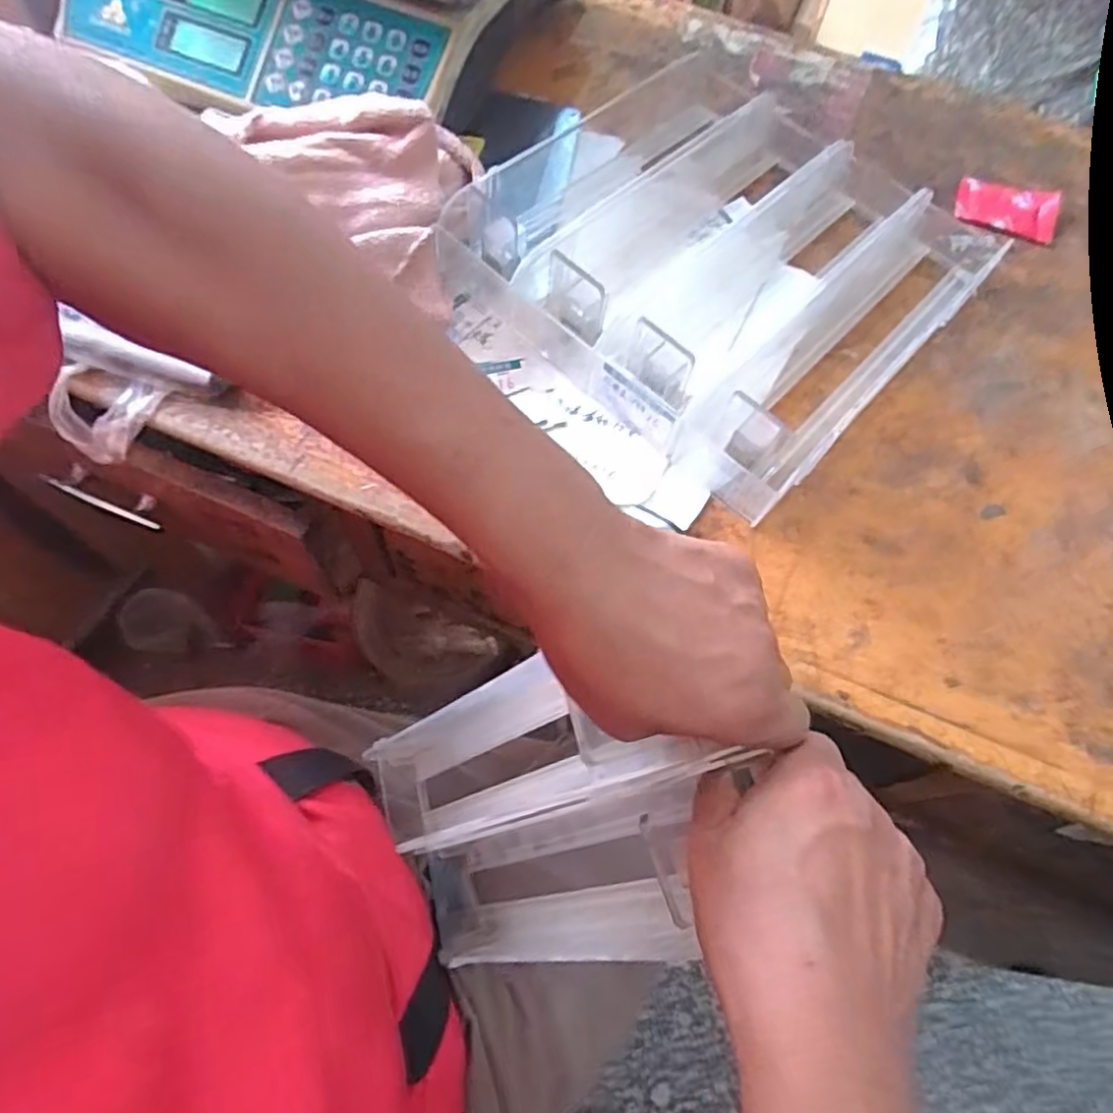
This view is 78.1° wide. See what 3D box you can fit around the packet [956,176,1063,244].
[{"bbox_3d":[0.352,-0.275,0.537,0.075,0.007,0.056,23,65,7],"label":"packet"}]

